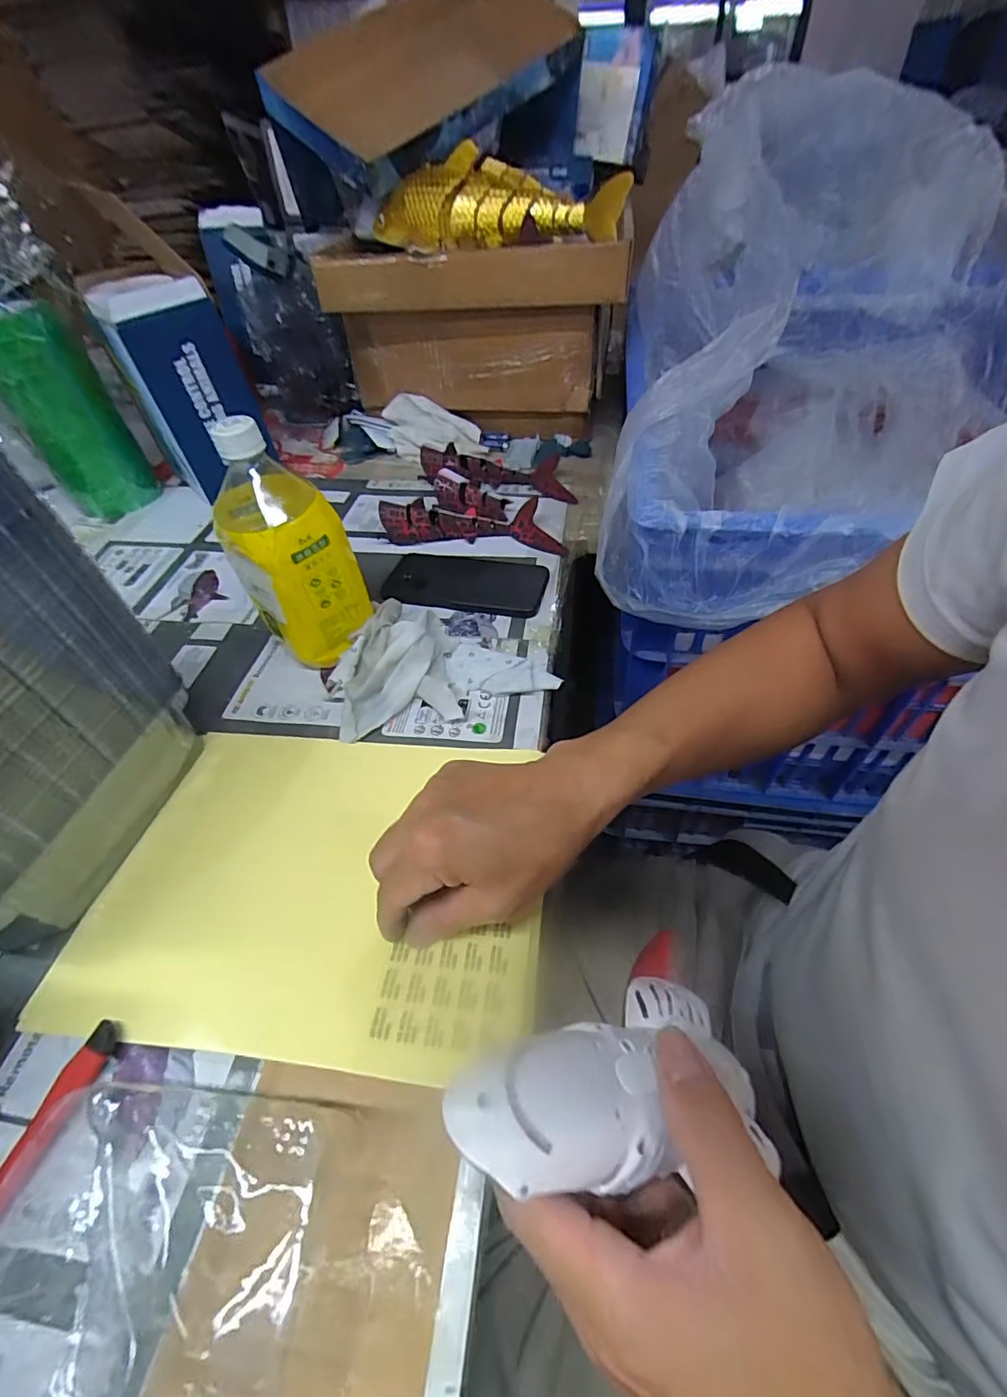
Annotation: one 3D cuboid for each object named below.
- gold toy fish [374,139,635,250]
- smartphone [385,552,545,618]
[{"bbox_3d":[-0.013,-0.549,0.591,0.299,0.068,0.062,9,50,11],"label":"gold toy fish"},{"bbox_3d":[-0.038,-0.123,0.556,0.160,0.014,0.087,7,49,9],"label":"smartphone"}]

